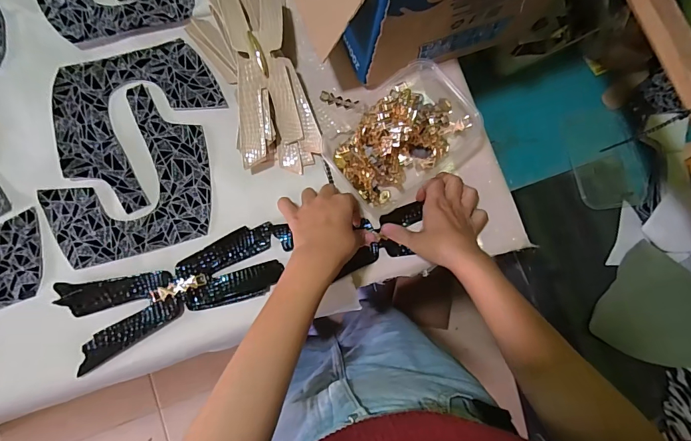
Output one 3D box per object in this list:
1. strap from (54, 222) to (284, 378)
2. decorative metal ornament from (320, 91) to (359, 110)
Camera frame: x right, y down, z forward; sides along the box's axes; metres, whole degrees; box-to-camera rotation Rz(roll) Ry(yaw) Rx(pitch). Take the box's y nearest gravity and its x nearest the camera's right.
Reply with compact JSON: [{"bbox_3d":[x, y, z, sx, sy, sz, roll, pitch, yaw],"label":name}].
[{"bbox_3d":[-0.188,0.075,0.437,0.227,0.013,0.084,-22,82,-10],"label":"strap"},{"bbox_3d":[-0.009,-0.152,0.496,0.047,0.005,0.016,15,78,-3],"label":"decorative metal ornament"}]

